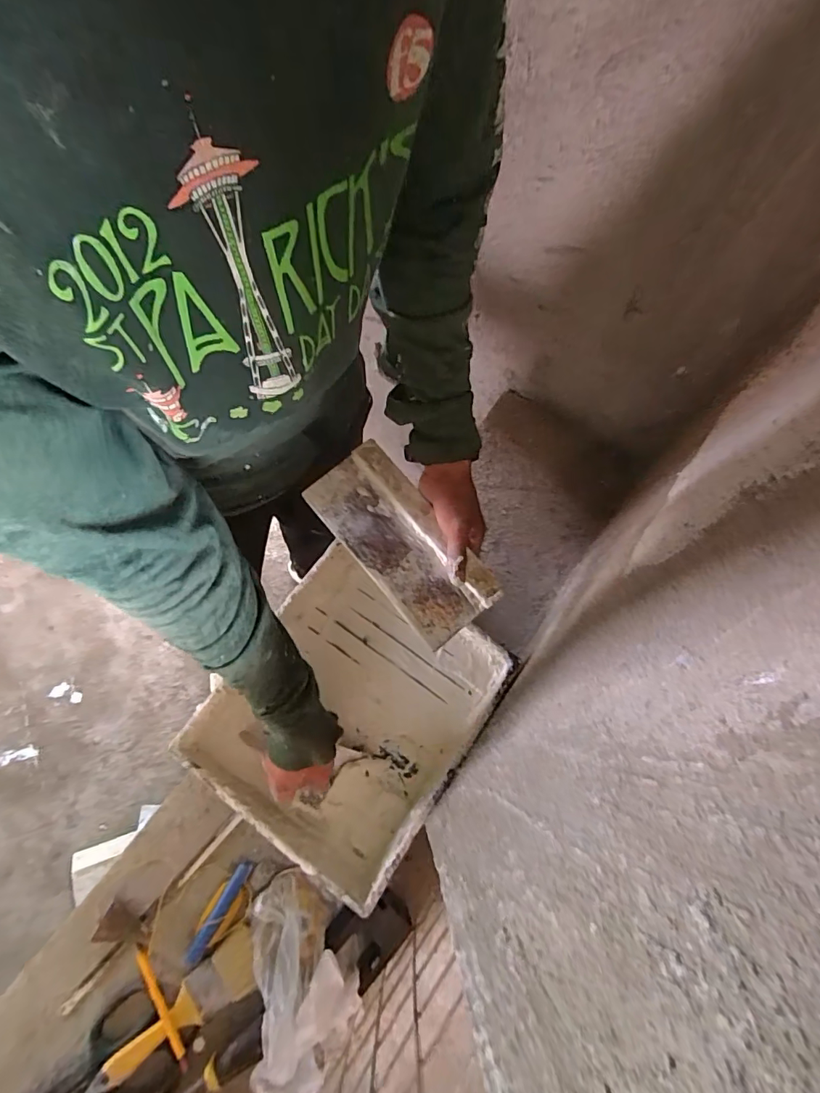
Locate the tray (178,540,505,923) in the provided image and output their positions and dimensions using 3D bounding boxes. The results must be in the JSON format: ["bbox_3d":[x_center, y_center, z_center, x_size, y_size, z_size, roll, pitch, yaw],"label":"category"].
[{"bbox_3d":[-0.075,0.202,0.599,0.284,0.069,0.317,34,73,9],"label":"tray"}]

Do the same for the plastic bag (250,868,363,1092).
[{"bbox_3d":[-0.116,0.457,0.485,0.109,0.099,0.186,-14,72,-8],"label":"plastic bag"}]

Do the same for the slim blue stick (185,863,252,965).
[{"bbox_3d":[-0.221,0.422,0.547,0.018,0.012,0.104,29,72,7],"label":"slim blue stick"}]

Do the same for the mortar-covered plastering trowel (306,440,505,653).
[{"bbox_3d":[-0.011,-0.006,0.558,0.107,0.023,0.243,-37,81,-14],"label":"mortar-covered plastering trowel"}]

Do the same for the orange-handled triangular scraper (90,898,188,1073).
[{"bbox_3d":[-0.286,0.473,0.518,0.174,0.027,0.033,44,74,12],"label":"orange-handled triangular scraper"}]

